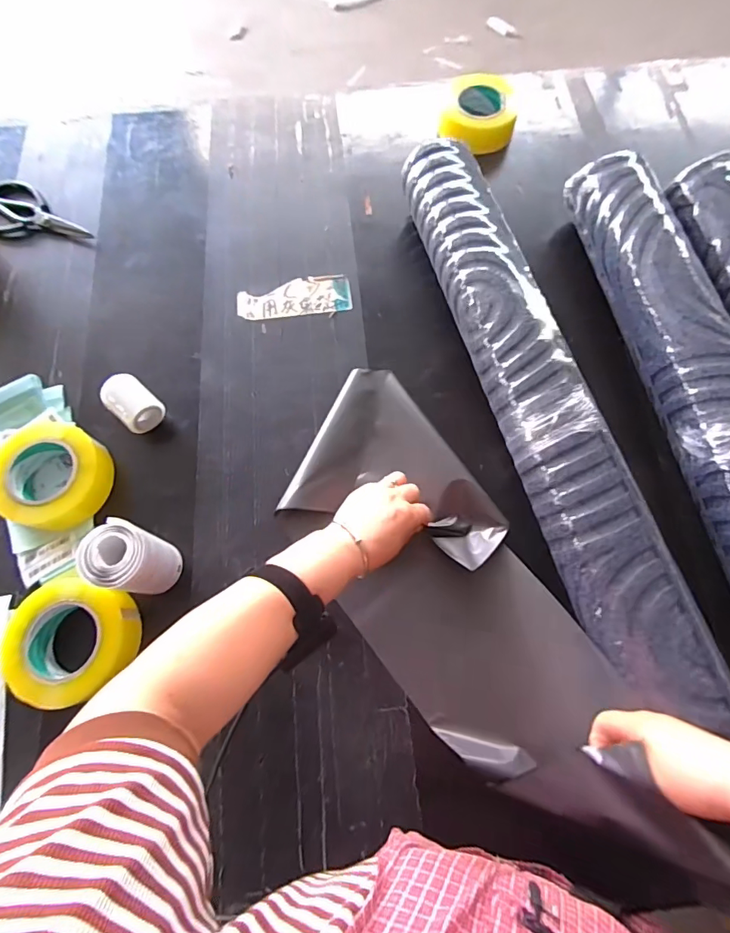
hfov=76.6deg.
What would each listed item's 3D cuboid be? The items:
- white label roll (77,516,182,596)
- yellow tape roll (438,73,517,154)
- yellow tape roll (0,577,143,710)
[{"bbox_3d":[-0.256,0.104,0.515,0.065,0.105,0.065,0,71,0],"label":"white label roll"},{"bbox_3d":[0.196,-0.603,0.782,0.127,0.049,0.138,15,71,5],"label":"yellow tape roll"},{"bbox_3d":[-0.325,0.196,0.514,0.139,0.049,0.129,13,71,5],"label":"yellow tape roll"}]

